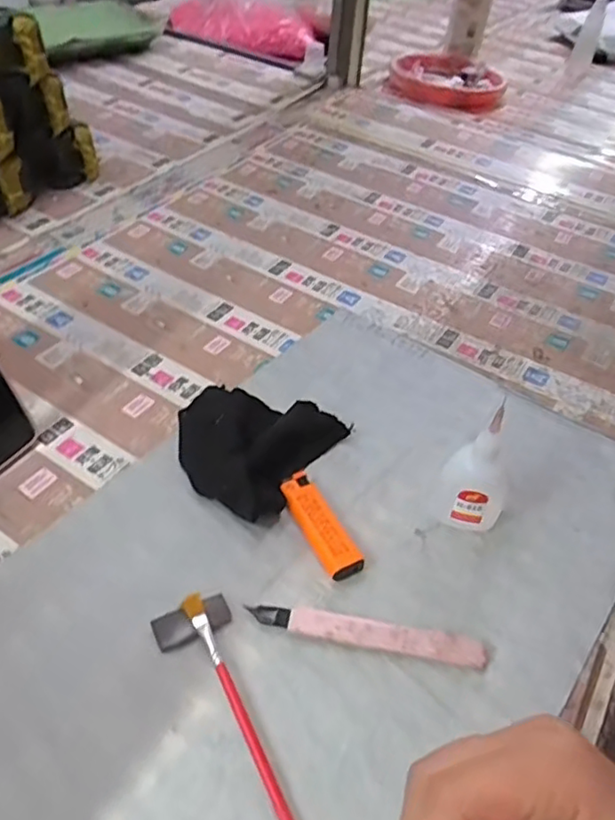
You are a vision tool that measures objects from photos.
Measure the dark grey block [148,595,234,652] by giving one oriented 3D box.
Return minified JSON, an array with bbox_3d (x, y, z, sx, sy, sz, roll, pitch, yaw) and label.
[{"bbox_3d":[-0.066,0.122,0.354,0.043,0.005,0.020,-17,49,-20],"label":"dark grey block"}]

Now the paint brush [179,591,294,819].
[{"bbox_3d":[-0.034,0.160,0.316,0.012,0.009,0.150,-18,49,-21],"label":"paint brush"}]

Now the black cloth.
[{"bbox_3d":[-0.046,0.018,0.452,0.111,0.030,0.107,28,49,21],"label":"black cloth"}]

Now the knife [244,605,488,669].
[{"bbox_3d":[0.034,0.128,0.354,0.134,0.011,0.017,9,45,4],"label":"knife"}]

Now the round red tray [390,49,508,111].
[{"bbox_3d":[0.241,-0.568,1.058,0.196,0.028,0.242,16,46,11],"label":"round red tray"}]

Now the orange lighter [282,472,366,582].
[{"bbox_3d":[0.007,0.076,0.407,0.023,0.014,0.080,-18,50,-22],"label":"orange lighter"}]

